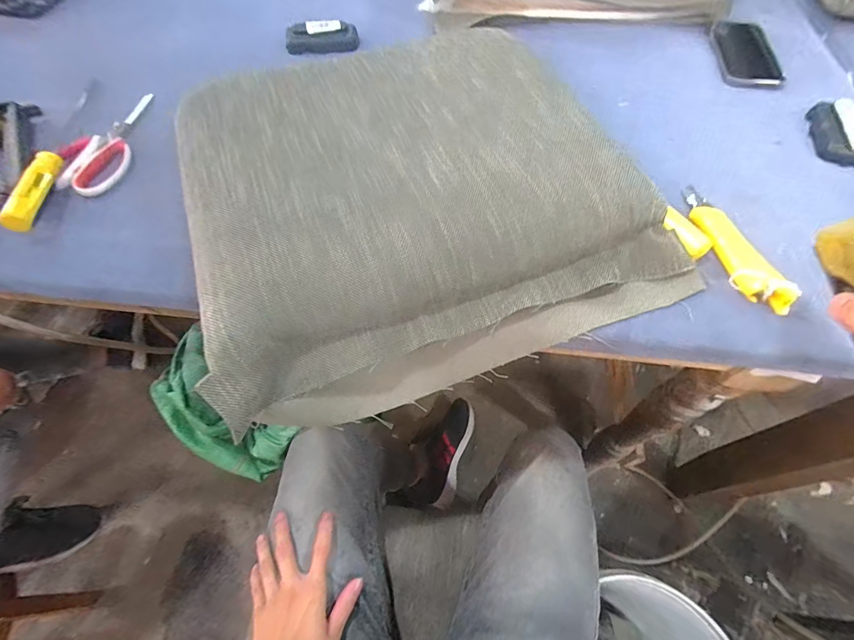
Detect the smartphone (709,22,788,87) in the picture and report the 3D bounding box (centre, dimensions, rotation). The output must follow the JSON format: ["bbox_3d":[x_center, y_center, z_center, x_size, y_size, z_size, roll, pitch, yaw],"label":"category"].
[{"bbox_3d":[0.478,-0.394,0.610,0.084,0.013,0.135,6,67,8],"label":"smartphone"}]

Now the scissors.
[{"bbox_3d":[-0.386,-0.213,0.492,0.058,0.020,0.190,-5,60,-3],"label":"scissors"}]

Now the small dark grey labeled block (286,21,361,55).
[{"bbox_3d":[-0.160,-0.430,0.625,0.106,0.032,0.039,-3,60,-2],"label":"small dark grey labeled block"}]

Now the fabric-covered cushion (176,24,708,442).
[{"bbox_3d":[-0.021,-0.140,0.438,0.412,0.093,0.402,-17,61,-10],"label":"fabric-covered cushion"}]

